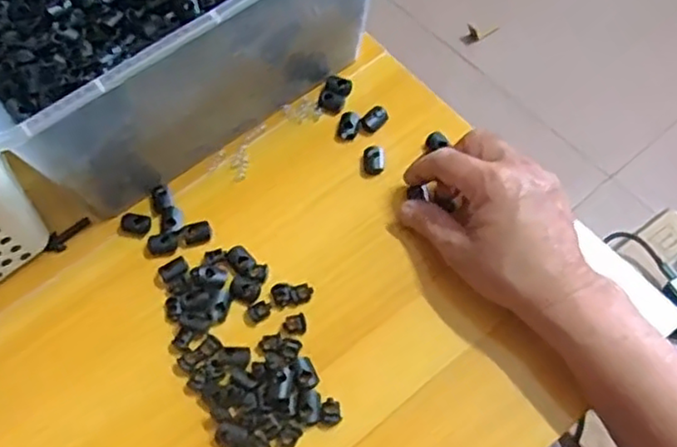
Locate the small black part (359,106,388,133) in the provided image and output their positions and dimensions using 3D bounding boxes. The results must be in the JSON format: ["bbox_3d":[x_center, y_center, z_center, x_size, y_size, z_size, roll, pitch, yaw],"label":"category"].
[{"bbox_3d":[0.028,-0.081,0.514,0.015,0.007,0.022,41,72,22],"label":"small black part"}]

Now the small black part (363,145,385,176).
[{"bbox_3d":[0.027,-0.048,0.498,0.016,0.007,0.023,-3,62,3],"label":"small black part"}]

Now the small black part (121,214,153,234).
[{"bbox_3d":[-0.148,0.000,0.486,0.020,0.008,0.015,3,63,6],"label":"small black part"}]

